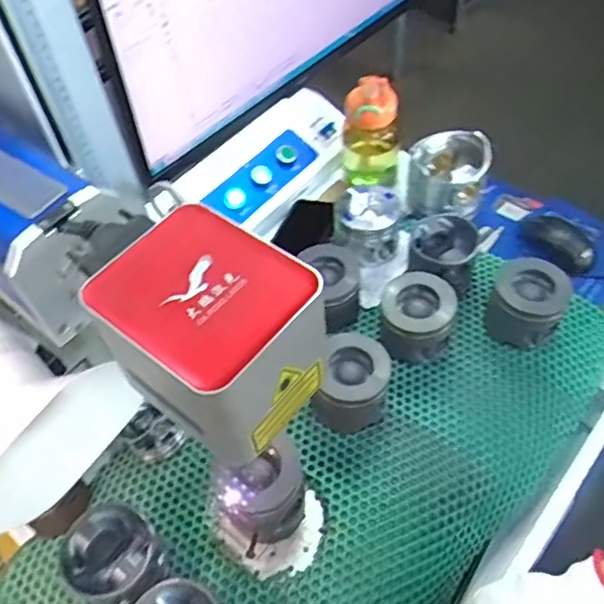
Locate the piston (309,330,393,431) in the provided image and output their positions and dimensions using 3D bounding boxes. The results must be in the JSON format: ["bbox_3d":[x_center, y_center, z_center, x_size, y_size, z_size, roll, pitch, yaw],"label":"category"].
[{"bbox_3d":[0.056,0.092,0.738,0.086,0.089,0.083,-2,52,3],"label":"piston"}]

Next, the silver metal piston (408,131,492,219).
[{"bbox_3d":[0.213,-0.189,0.954,0.116,0.083,0.103,10,54,13],"label":"silver metal piston"}]

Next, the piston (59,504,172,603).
[{"bbox_3d":[-0.181,0.256,0.635,0.094,0.070,0.087,28,59,24],"label":"piston"}]

